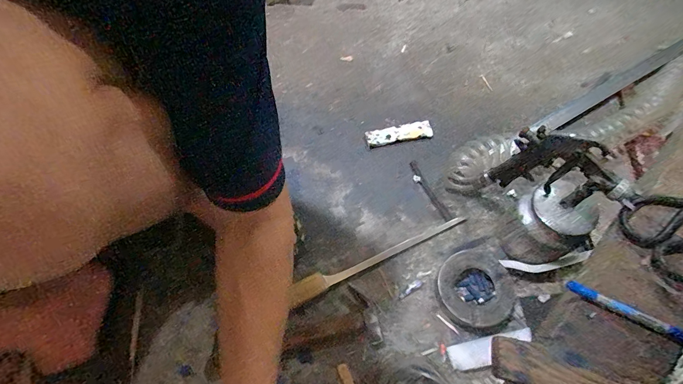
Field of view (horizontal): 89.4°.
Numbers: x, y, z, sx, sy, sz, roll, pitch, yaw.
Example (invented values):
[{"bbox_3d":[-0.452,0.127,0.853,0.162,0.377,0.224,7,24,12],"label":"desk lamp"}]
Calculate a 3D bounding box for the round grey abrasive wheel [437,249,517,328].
[{"bbox_3d":[0.199,0.145,0.519,0.104,0.028,0.106,-1,61,2],"label":"round grey abrasive wheel"}]

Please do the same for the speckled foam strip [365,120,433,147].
[{"bbox_3d":[0.111,-0.113,0.670,0.127,0.008,0.033,-11,61,-4],"label":"speckled foam strip"}]

